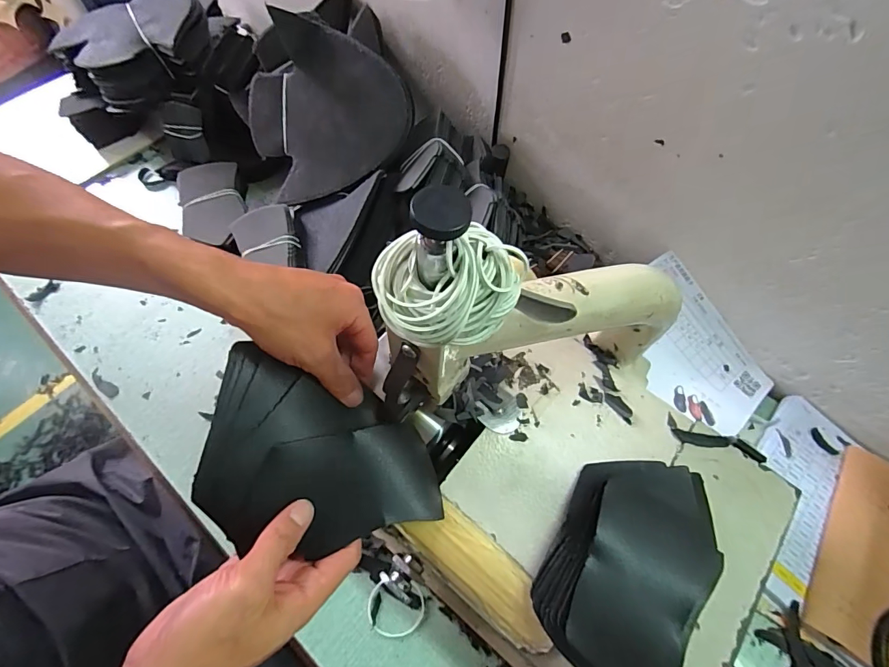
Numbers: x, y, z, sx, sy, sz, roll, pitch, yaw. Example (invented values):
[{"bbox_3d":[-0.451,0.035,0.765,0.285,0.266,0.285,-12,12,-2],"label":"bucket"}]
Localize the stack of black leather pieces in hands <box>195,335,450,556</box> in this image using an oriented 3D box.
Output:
[{"bbox_3d":[-0.082,0.088,0.303,0.160,0.017,0.122,12,69,-14],"label":"stack of black leather pieces in hands"}]

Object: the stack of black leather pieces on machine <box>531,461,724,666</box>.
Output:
[{"bbox_3d":[0.128,0.155,0.290,0.097,0.028,0.144,34,70,13],"label":"stack of black leather pieces on machine"}]

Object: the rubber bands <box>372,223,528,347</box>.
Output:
[{"bbox_3d":[0.000,-0.023,0.192,0.067,0.045,0.051,14,66,5],"label":"rubber bands"}]

